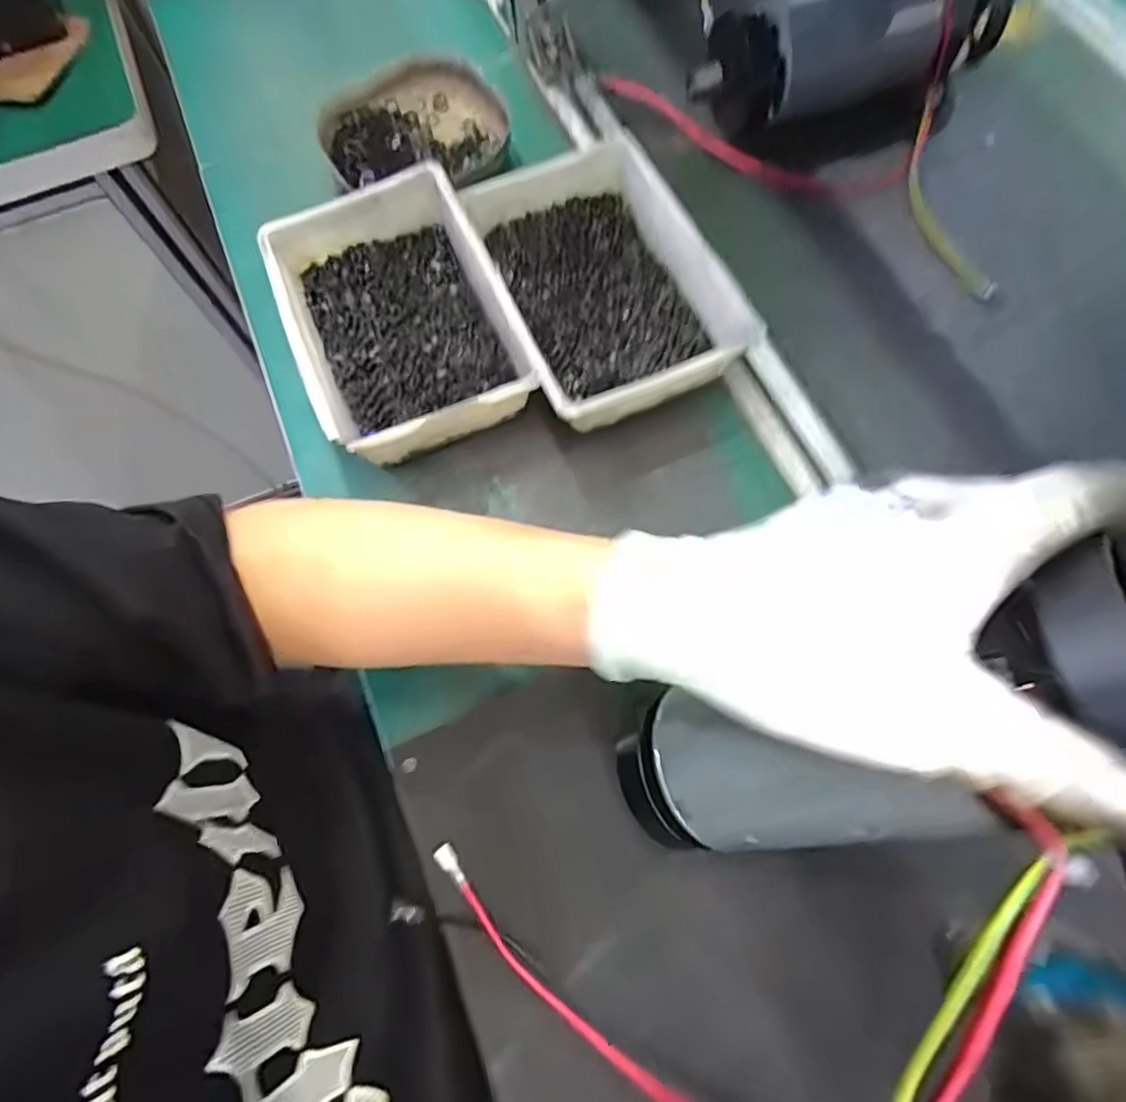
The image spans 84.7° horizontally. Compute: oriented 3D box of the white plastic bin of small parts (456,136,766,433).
[{"bbox_3d":[0.030,-0.188,0.429,0.145,0.051,0.208,-20,71,-5],"label":"white plastic bin of small parts"}]

